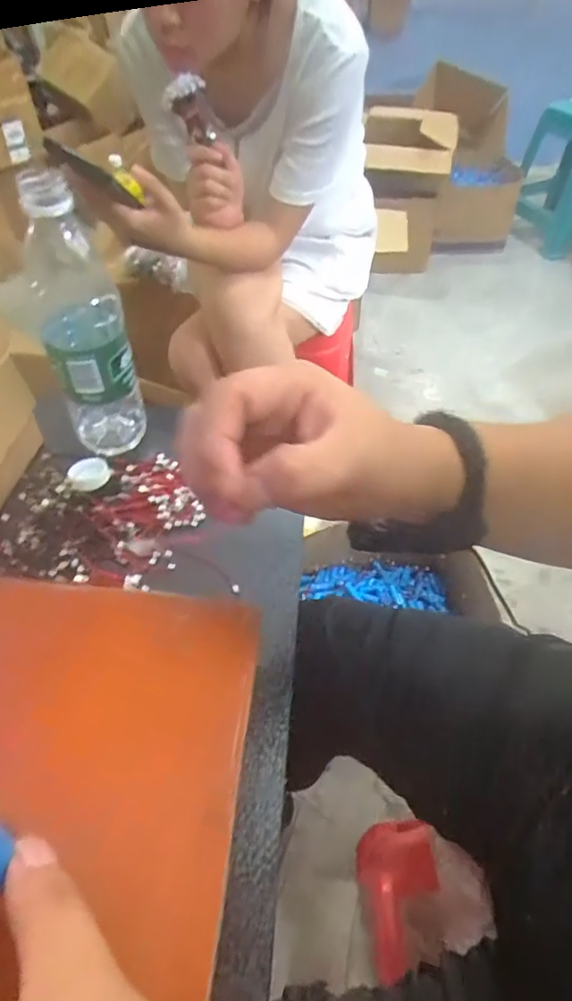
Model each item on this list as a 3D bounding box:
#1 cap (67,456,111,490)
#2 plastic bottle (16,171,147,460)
[{"bbox_3d":[-0.170,-0.023,0.465,0.036,0.013,0.029,-25,55,-19],"label":"cap"},{"bbox_3d":[-0.161,-0.133,0.430,0.068,0.216,0.058,-16,53,-12],"label":"plastic bottle"}]

